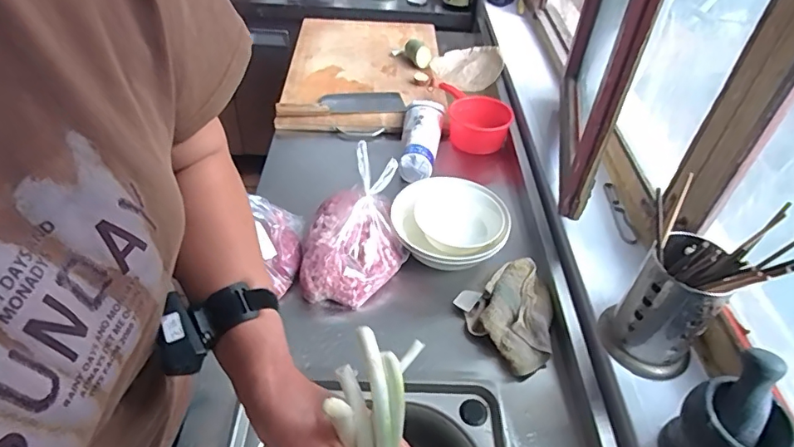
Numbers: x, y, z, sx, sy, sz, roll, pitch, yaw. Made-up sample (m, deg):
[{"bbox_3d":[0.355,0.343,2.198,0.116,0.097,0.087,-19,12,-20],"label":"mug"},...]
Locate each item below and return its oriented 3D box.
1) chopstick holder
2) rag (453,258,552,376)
[{"bbox_3d":[0.348,0.105,0.655,0.115,0.185,0.116,37,52,29],"label":"chopstick holder"},{"bbox_3d":[0.192,0.141,0.798,0.152,0.040,0.165,-20,49,-24],"label":"rag"}]

